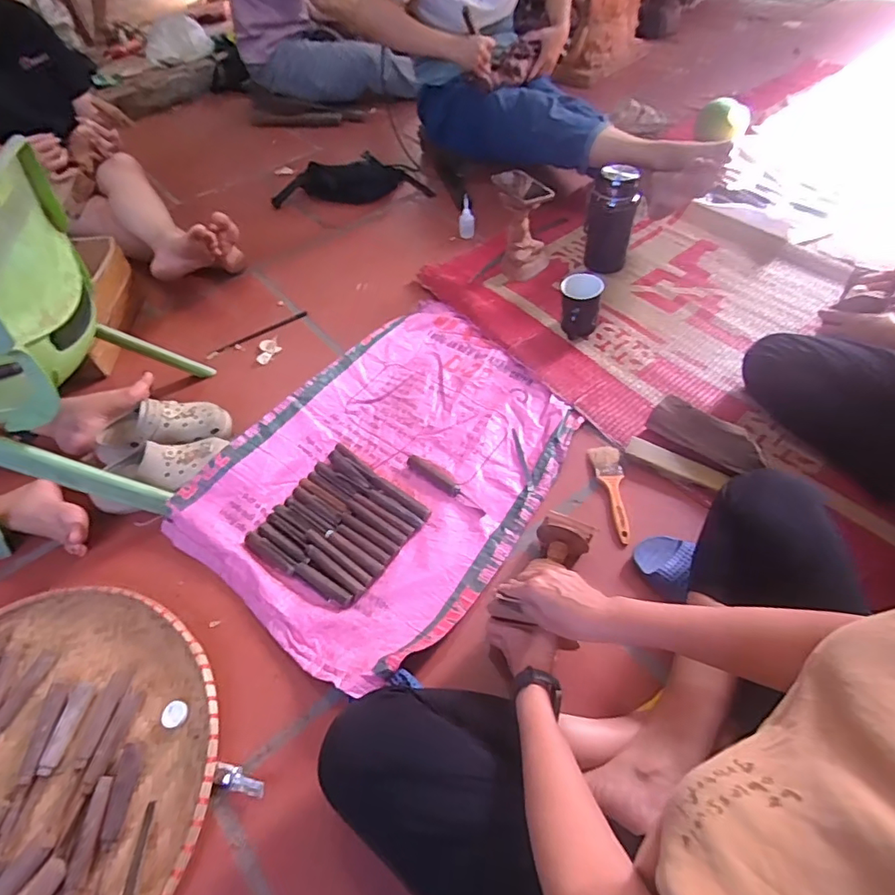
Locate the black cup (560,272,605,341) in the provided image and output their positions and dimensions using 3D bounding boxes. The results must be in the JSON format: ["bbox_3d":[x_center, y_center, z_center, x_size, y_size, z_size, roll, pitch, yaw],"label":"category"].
[{"bbox_3d":[0.268,-0.284,1.045,0.079,0.110,0.083,-3,53,4],"label":"black cup"}]

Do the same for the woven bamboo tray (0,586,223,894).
[{"bbox_3d":[-0.545,0.435,0.630,0.499,0.029,0.508,19,59,18],"label":"woven bamboo tray"}]

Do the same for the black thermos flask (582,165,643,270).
[{"bbox_3d":[0.363,-0.502,1.148,0.099,0.215,0.083,12,55,15],"label":"black thermos flask"}]

